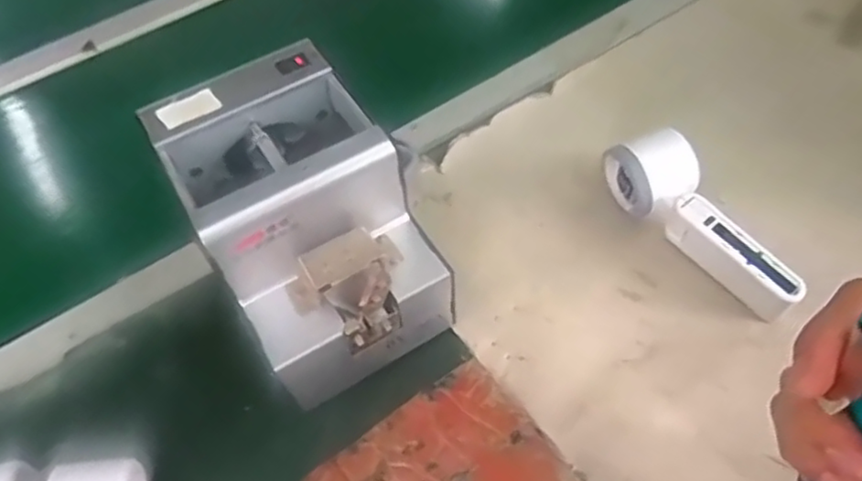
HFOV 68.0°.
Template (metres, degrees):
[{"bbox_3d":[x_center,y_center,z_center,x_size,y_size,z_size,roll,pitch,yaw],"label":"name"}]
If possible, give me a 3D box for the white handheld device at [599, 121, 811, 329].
[{"bbox_3d":[0.201,-0.014,0.468,0.054,0.061,0.165,-33,60,-18],"label":"white handheld device"}]

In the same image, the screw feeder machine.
[{"bbox_3d":[-0.081,-0.005,0.423,0.124,0.144,0.179,-29,59,-15],"label":"screw feeder machine"}]

